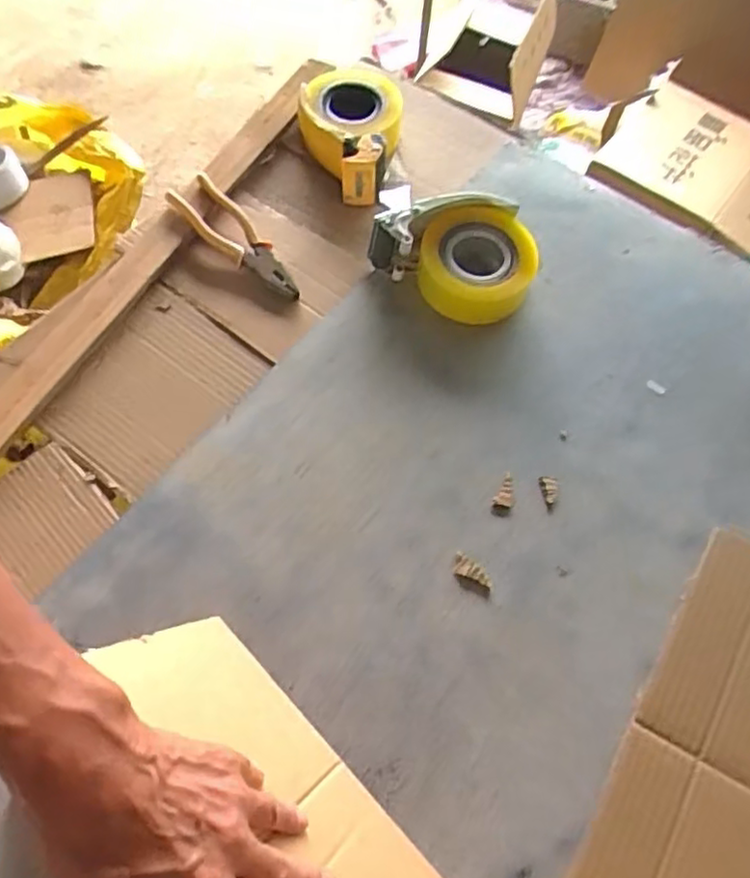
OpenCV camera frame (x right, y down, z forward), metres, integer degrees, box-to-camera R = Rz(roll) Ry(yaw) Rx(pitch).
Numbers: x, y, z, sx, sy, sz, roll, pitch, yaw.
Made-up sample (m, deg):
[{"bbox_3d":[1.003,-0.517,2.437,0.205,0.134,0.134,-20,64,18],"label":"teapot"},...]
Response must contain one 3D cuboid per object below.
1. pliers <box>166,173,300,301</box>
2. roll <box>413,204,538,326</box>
[{"bbox_3d":[-0.147,-0.222,0.747,0.188,0.026,0.056,42,70,17],"label":"pliers"},{"bbox_3d":[0.106,-0.185,0.726,0.122,0.062,0.110,7,64,2],"label":"roll"}]

